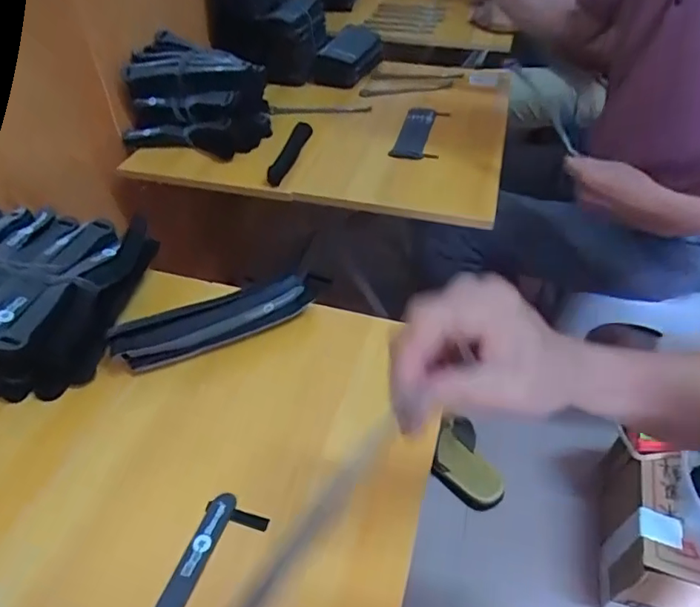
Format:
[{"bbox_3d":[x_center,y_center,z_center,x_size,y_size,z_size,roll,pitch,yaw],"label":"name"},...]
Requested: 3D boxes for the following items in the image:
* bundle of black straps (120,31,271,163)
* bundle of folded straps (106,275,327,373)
[{"bbox_3d":[-0.251,-0.338,0.844,0.211,0.123,0.149,14,45,14],"label":"bundle of black straps"},{"bbox_3d":[-0.135,0.017,0.530,0.210,0.042,0.038,-18,46,-19],"label":"bundle of folded straps"}]

